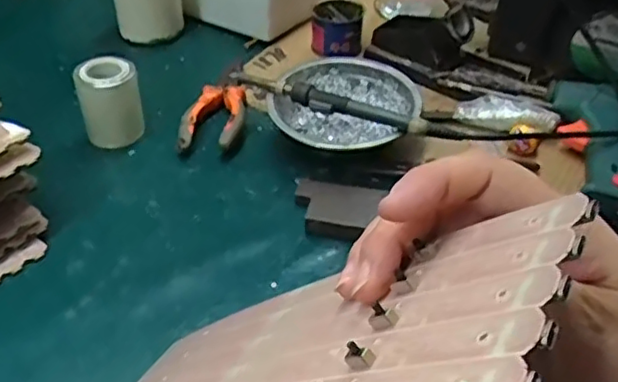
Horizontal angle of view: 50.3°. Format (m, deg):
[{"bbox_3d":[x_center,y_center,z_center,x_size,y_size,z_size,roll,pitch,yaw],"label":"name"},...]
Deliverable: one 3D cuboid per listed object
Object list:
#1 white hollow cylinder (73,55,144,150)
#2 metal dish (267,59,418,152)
[{"bbox_3d":[-0.168,-0.074,0.557,0.048,0.064,0.041,-11,43,-17],"label":"white hollow cylinder"},{"bbox_3d":[0.028,-0.070,0.562,0.121,0.041,0.117,2,40,-2],"label":"metal dish"}]

